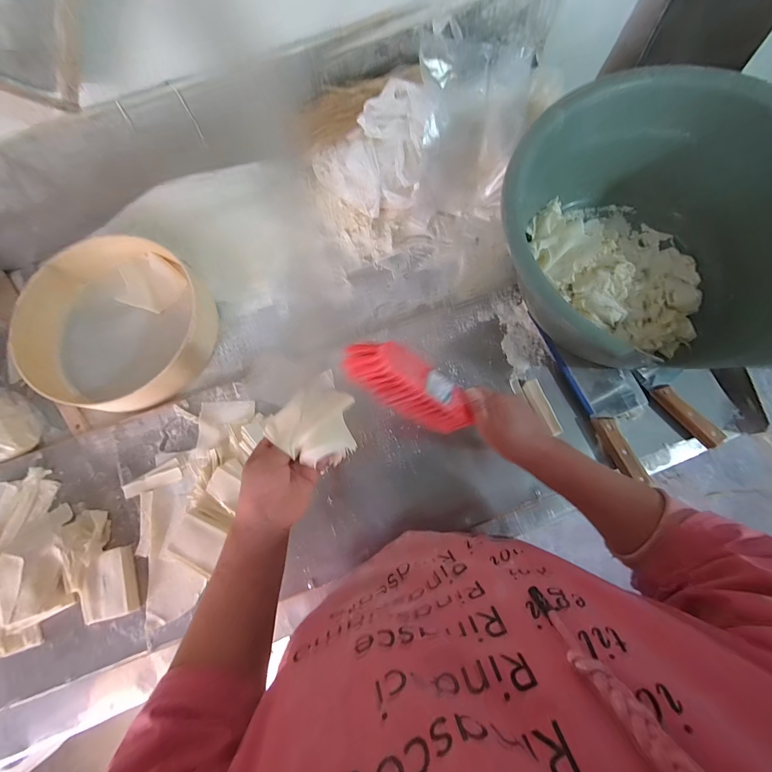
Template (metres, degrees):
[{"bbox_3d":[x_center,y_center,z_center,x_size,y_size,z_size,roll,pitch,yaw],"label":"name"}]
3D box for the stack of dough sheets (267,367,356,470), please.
[{"bbox_3d":[-0.074,0.044,0.375,0.094,0.030,0.086,-42,81,-9],"label":"stack of dough sheets"}]

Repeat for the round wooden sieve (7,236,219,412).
[{"bbox_3d":[-0.461,-0.112,0.588,0.307,0.083,0.301,0,77,-1],"label":"round wooden sieve"}]

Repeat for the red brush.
[{"bbox_3d":[0.028,0.002,0.376,0.167,0.044,0.062,31,78,-18],"label":"red brush"}]

